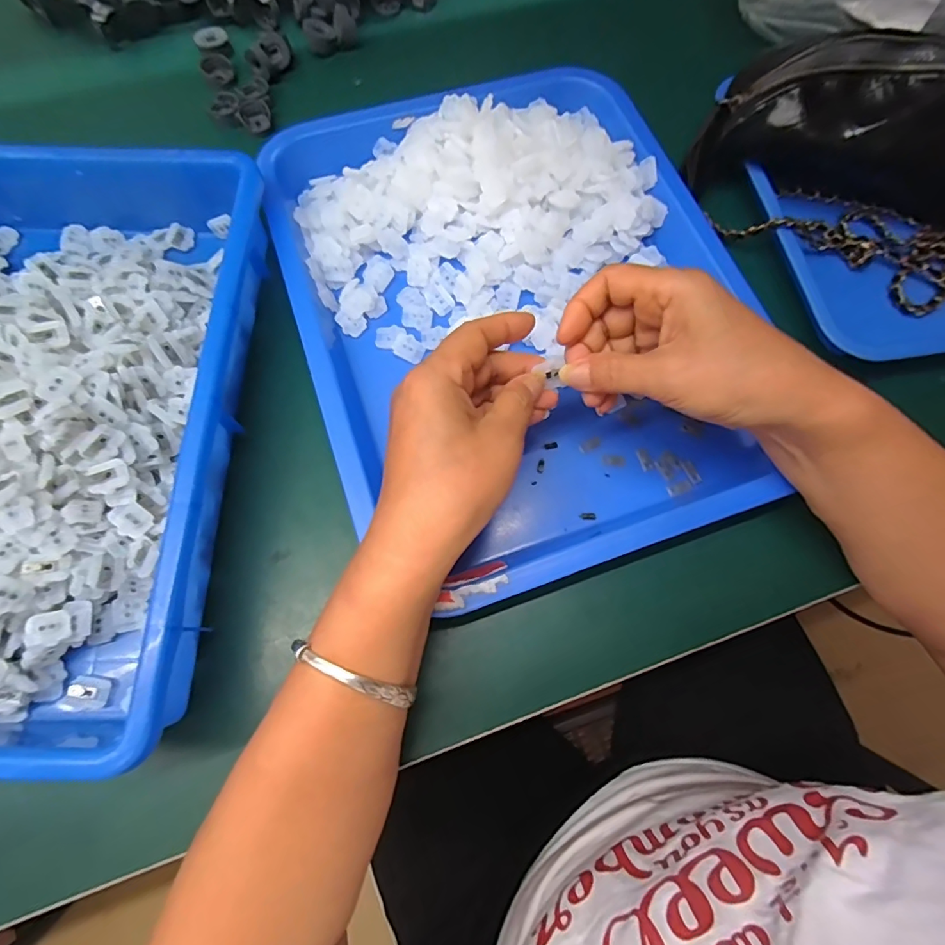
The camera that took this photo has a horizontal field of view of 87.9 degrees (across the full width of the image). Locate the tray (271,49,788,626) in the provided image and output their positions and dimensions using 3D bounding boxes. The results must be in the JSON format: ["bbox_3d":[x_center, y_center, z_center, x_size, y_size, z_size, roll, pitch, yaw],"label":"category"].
[{"bbox_3d":[0.031,-0.126,0.345,0.296,0.044,0.380,-18,74,-7],"label":"tray"}]

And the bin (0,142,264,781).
[{"bbox_3d":[-0.268,-0.036,0.293,0.244,0.060,0.359,1,72,-2],"label":"bin"}]

